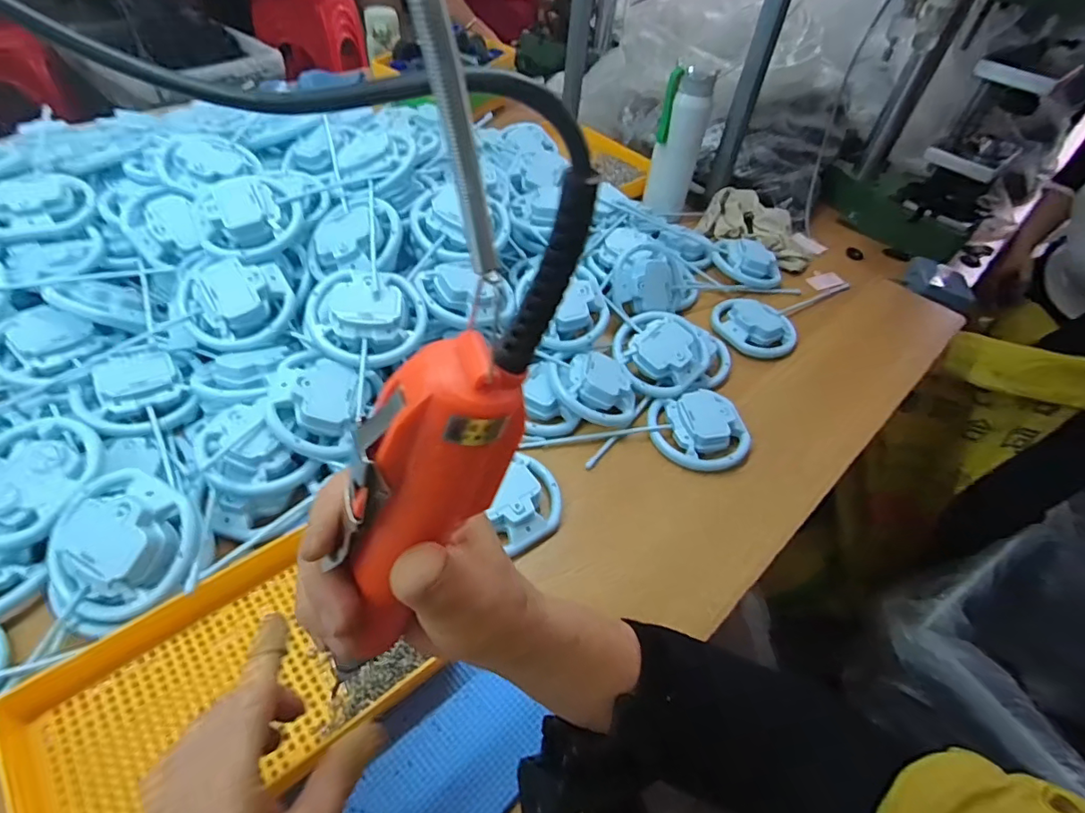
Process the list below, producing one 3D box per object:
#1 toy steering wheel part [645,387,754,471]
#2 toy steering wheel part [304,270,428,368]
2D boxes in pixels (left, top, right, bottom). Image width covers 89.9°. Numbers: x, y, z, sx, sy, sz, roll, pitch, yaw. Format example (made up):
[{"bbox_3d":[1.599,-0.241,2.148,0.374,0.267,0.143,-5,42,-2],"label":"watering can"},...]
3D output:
[{"bbox_3d":[0.161,0.023,0.558,0.094,0.033,0.086,3,49,-4],"label":"toy steering wheel part"},{"bbox_3d":[-0.163,-0.084,0.498,0.104,0.044,0.096,9,49,1],"label":"toy steering wheel part"}]

